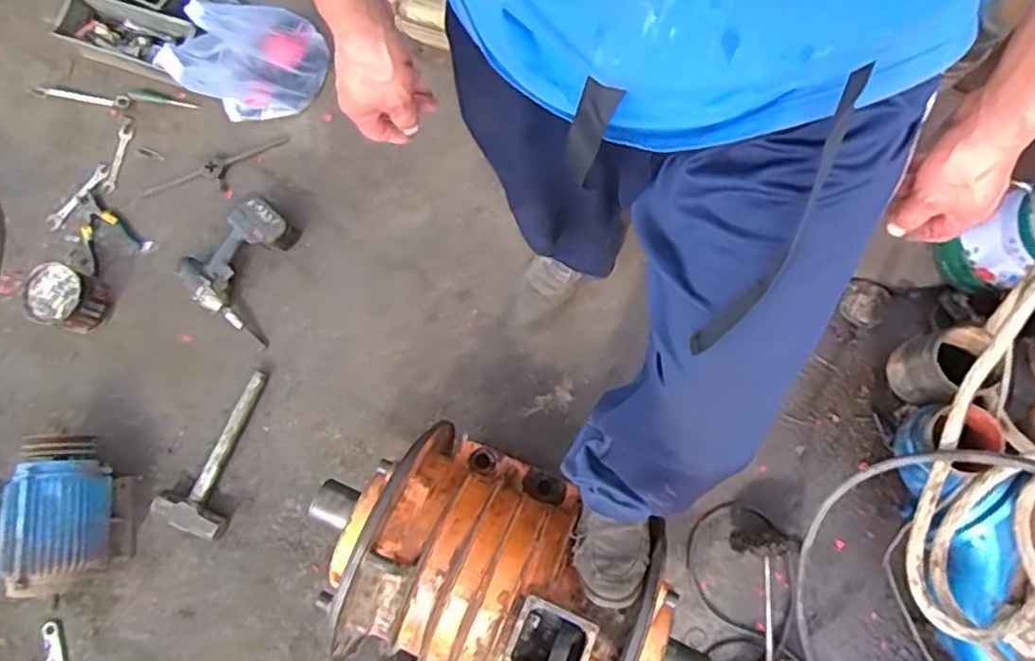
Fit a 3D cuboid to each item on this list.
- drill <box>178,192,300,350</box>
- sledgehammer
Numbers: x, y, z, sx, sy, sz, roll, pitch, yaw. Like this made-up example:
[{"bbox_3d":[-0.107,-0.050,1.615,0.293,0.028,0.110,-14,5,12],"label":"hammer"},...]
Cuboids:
[{"bbox_3d":[-0.549,-0.133,1.363,0.234,0.096,0.240,37,81,8],"label":"drill"},{"bbox_3d":[-0.594,0.230,1.317,0.148,0.040,0.330,17,79,5],"label":"sledgehammer"}]

